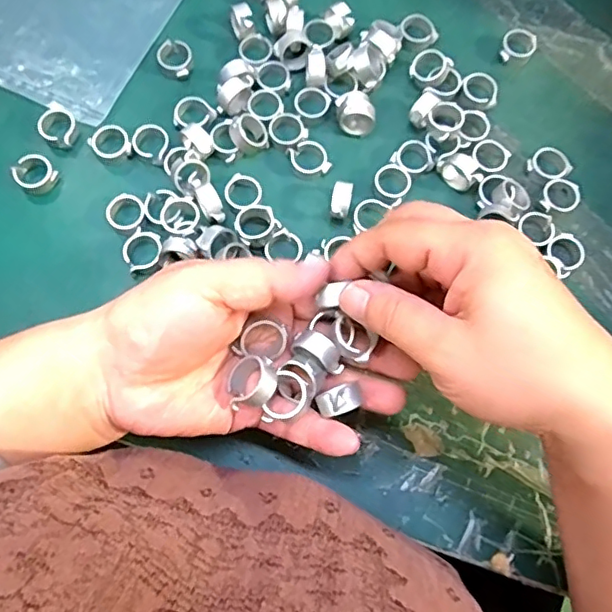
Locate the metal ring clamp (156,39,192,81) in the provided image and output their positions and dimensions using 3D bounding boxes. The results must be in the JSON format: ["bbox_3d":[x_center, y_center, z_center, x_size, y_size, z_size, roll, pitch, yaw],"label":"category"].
[{"bbox_3d":[-0.080,-0.150,0.347,0.020,0.009,0.023,-16,75,-6],"label":"metal ring clamp"}]

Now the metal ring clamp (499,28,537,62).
[{"bbox_3d":[0.134,-0.163,0.359,0.020,0.010,0.025,25,75,6],"label":"metal ring clamp"}]

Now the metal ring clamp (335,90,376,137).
[{"bbox_3d":[0.029,-0.112,0.335,0.022,0.022,0.020,-9,74,-4],"label":"metal ring clamp"}]

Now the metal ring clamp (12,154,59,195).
[{"bbox_3d":[-0.153,-0.074,0.323,0.020,0.010,0.021,0,74,-2],"label":"metal ring clamp"}]

